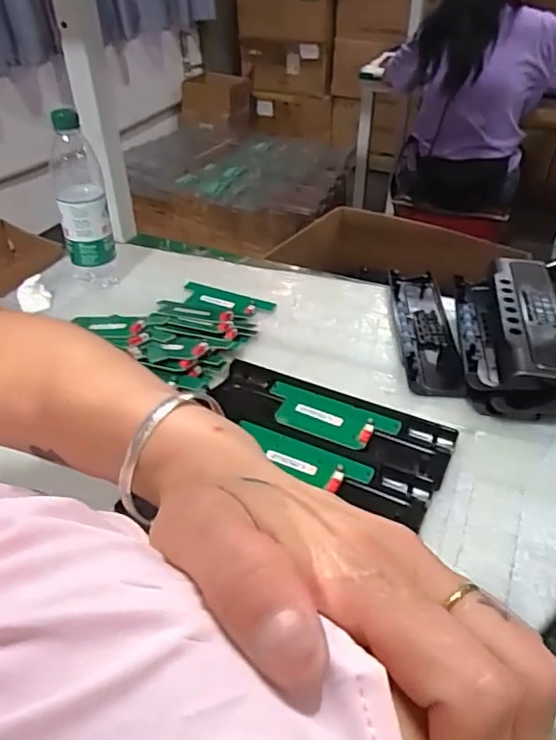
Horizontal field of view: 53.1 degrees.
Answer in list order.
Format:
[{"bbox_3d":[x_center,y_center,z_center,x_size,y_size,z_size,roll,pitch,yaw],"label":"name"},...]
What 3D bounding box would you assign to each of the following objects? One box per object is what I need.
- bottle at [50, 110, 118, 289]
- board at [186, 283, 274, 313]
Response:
[{"bbox_3d":[-0.258,-0.217,0.732,0.065,0.205,0.055,-12,41,-13],"label":"bottle"},{"bbox_3d":[-0.072,-0.096,0.753,0.134,0.005,0.038,16,42,19],"label":"board"}]

